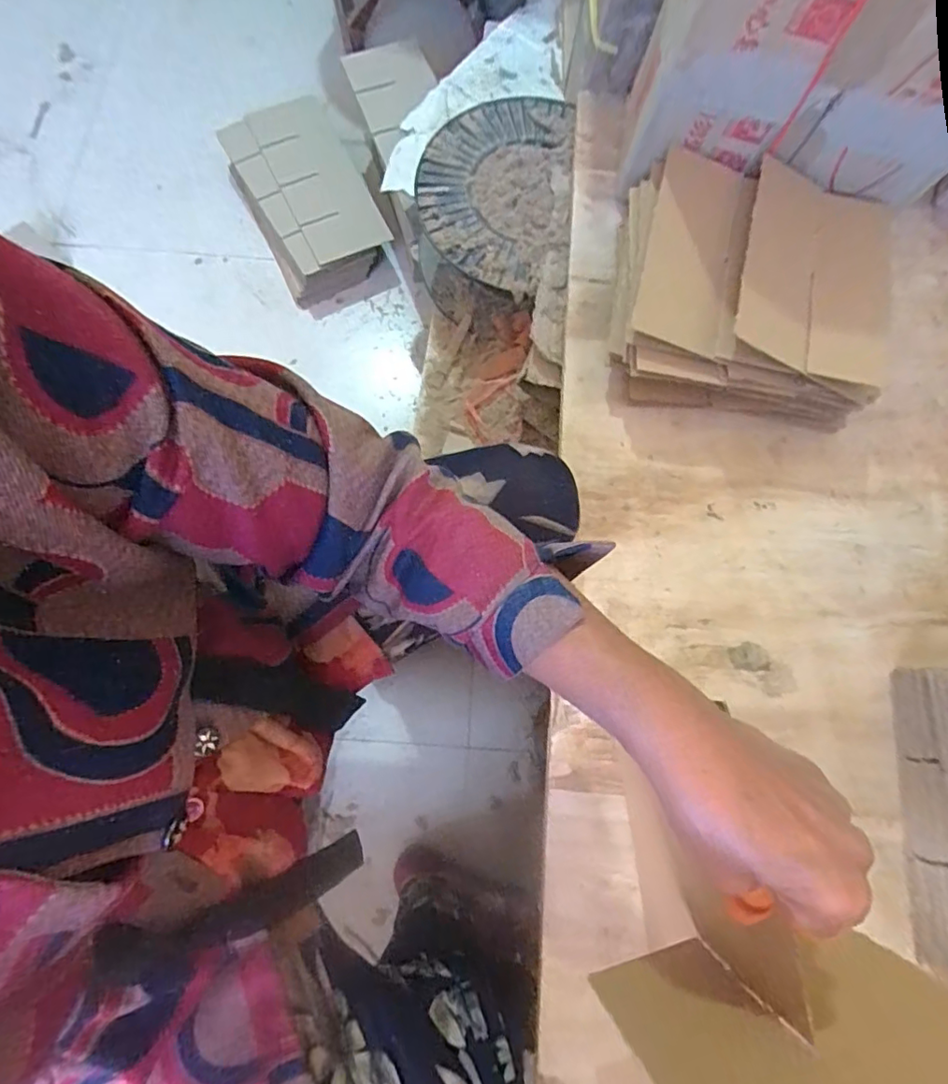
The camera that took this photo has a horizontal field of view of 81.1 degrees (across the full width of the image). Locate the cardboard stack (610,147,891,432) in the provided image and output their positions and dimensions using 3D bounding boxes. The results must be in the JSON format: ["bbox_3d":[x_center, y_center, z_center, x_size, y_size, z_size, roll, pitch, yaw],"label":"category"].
[{"bbox_3d":[0.260,-0.232,0.520,0.249,0.103,0.206,7,74,1],"label":"cardboard stack"}]

